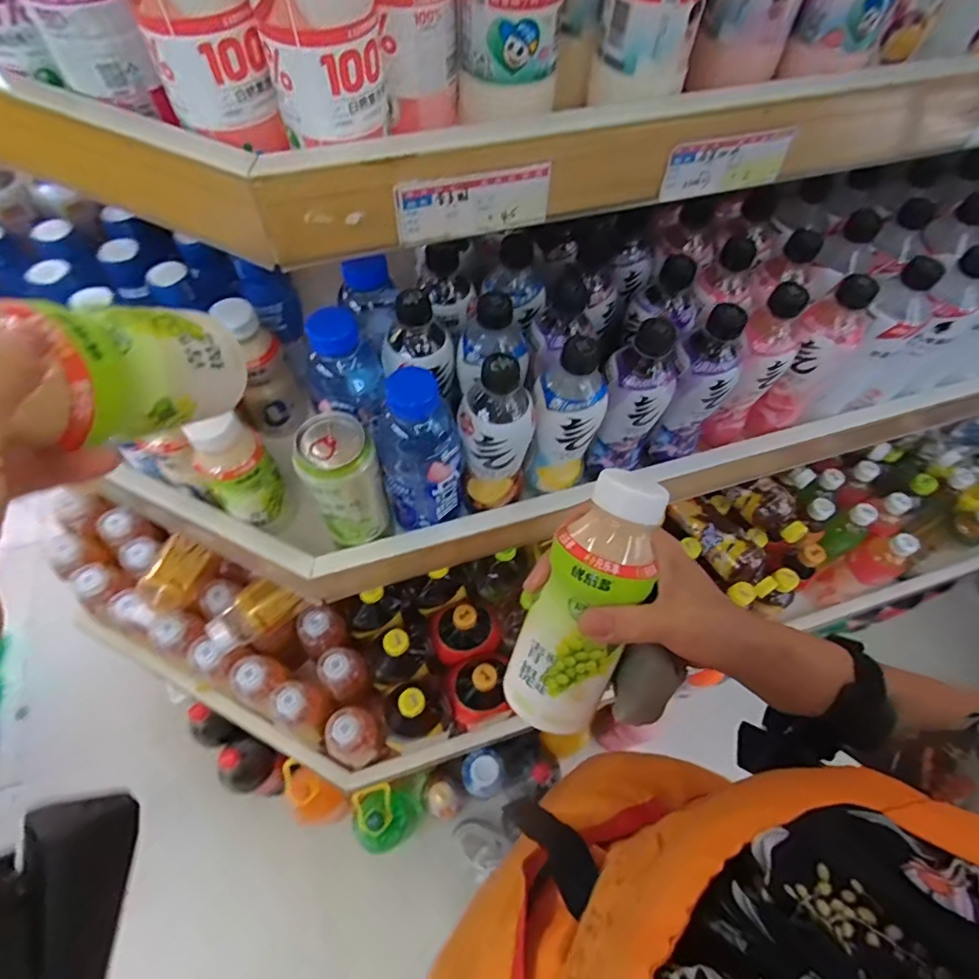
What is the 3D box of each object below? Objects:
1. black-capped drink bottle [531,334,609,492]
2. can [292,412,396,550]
[{"bbox_3d":[0.074,-0.067,0.497,0.066,0.171,0.064,13,61,5],"label":"black-capped drink bottle"},{"bbox_3d":[-0.125,-0.007,0.472,0.059,0.131,0.062,1,60,-2],"label":"can"}]

